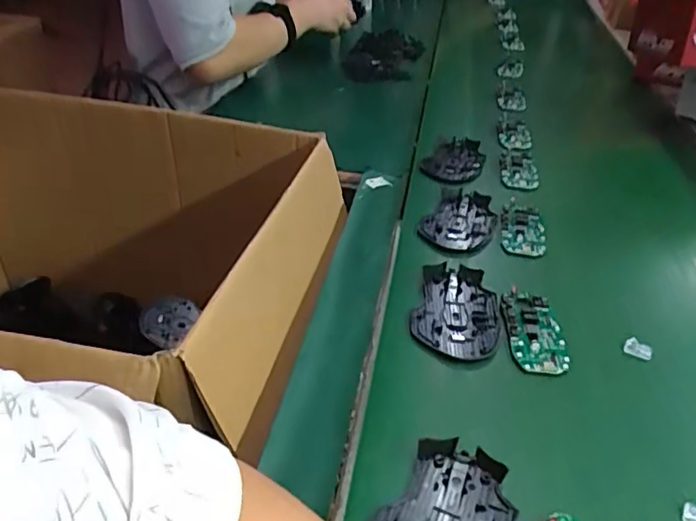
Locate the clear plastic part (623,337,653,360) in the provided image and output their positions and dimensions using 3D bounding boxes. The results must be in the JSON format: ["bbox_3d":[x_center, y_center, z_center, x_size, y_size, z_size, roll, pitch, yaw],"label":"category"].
[{"bbox_3d":[0.235,0.072,0.474,0.021,0.006,0.018,21,41,25],"label":"clear plastic part"}]

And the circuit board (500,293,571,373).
[{"bbox_3d":[0.154,0.057,0.479,0.043,0.007,0.084,2,36,1],"label":"circuit board"}]

